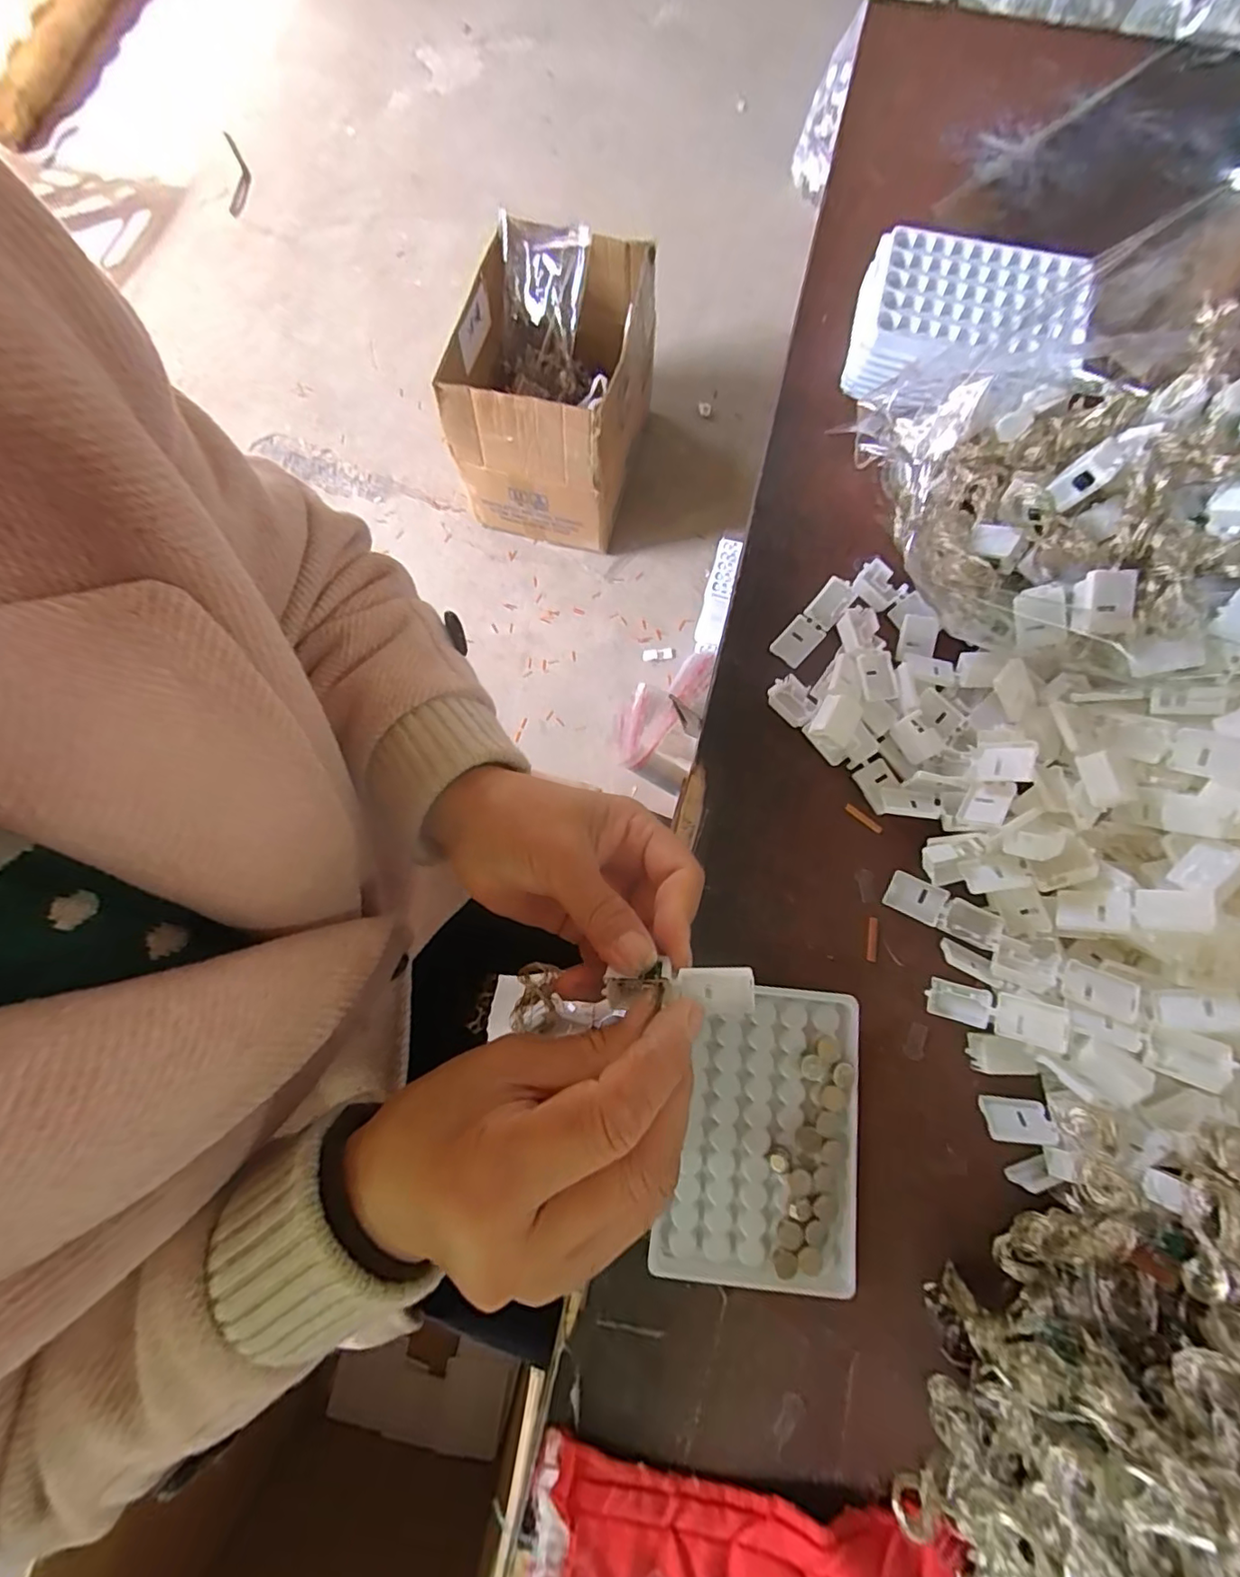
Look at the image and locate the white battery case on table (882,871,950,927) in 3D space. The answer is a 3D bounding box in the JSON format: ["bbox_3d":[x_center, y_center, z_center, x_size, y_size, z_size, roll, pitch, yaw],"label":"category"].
[{"bbox_3d":[0.154,0.057,0.296,0.027,0.004,0.020,25,88,20],"label":"white battery case on table"}]

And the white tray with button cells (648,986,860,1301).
[{"bbox_3d":[0.069,0.164,0.273,0.090,0.009,0.127,5,77,2],"label":"white tray with button cells"}]

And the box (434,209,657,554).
[{"bbox_3d":[-0.117,-0.712,1.048,0.296,0.306,0.387,15,78,4],"label":"box"}]

